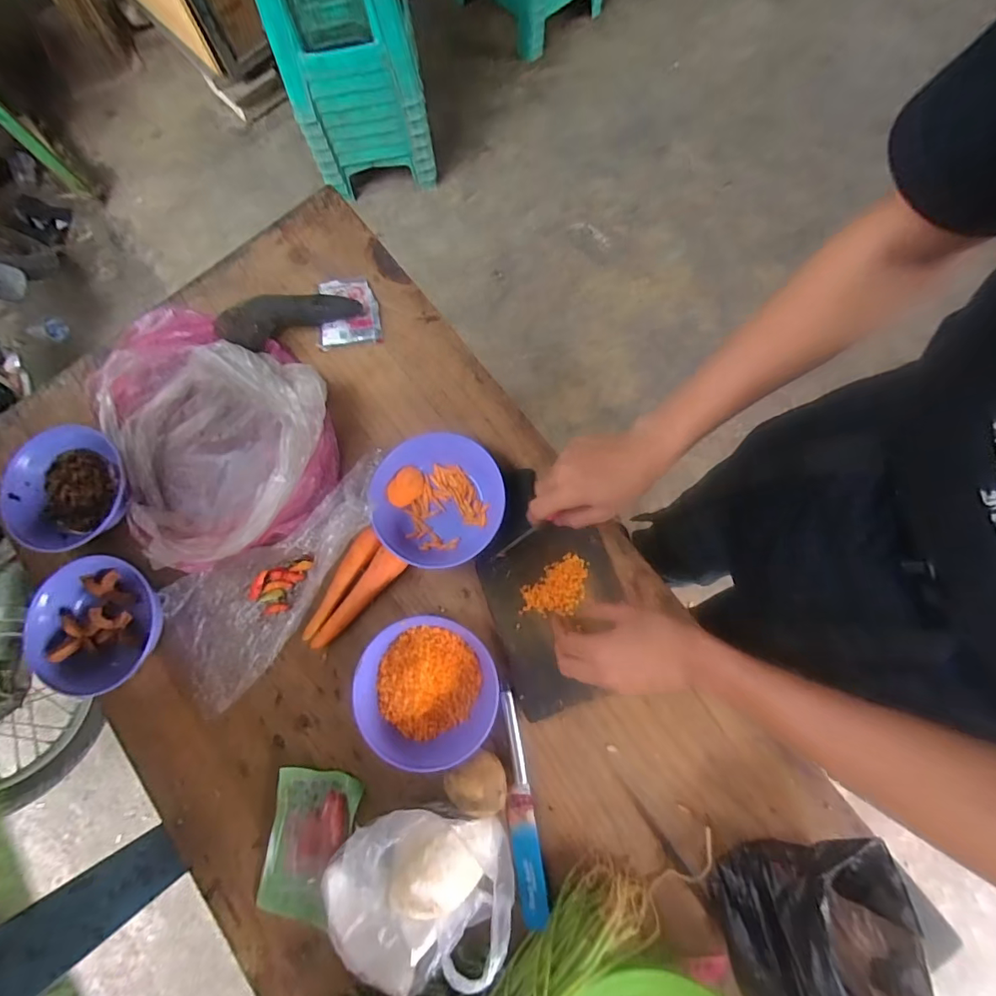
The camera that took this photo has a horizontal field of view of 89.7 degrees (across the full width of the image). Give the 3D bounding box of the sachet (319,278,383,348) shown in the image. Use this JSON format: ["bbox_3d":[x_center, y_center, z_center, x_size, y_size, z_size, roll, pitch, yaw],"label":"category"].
[{"bbox_3d":[-0.191,-0.243,0.645,0.076,0.012,0.093,-7,76,-2],"label":"sachet"}]

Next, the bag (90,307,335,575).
[{"bbox_3d":[-0.338,-0.097,0.589,0.251,0.094,0.322,-30,78,-7],"label":"bag"}]

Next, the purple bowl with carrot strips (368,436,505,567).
[{"bbox_3d":[-0.066,0.002,0.555,0.137,0.062,0.143,0,76,0],"label":"purple bowl with carrot strips"}]

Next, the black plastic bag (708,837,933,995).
[{"bbox_3d":[0.285,0.401,0.432,0.145,0.079,0.176,-11,76,-3],"label":"black plastic bag"}]

